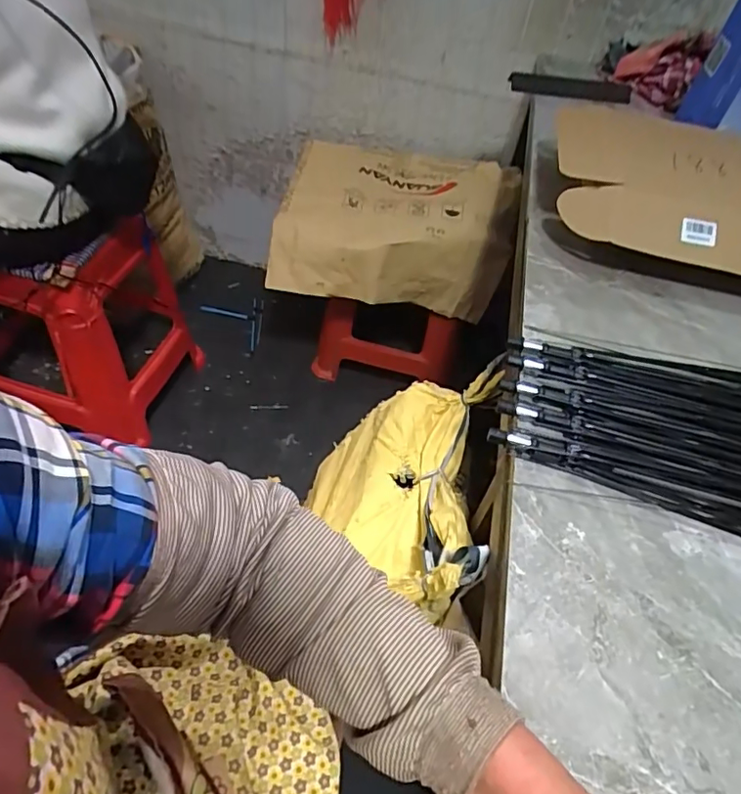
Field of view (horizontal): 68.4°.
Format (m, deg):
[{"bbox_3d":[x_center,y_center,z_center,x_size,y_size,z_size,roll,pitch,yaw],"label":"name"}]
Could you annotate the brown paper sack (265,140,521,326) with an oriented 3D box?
[{"bbox_3d":[0.051,-0.404,1.324,0.555,0.215,0.388,3,50,-6],"label":"brown paper sack"}]

